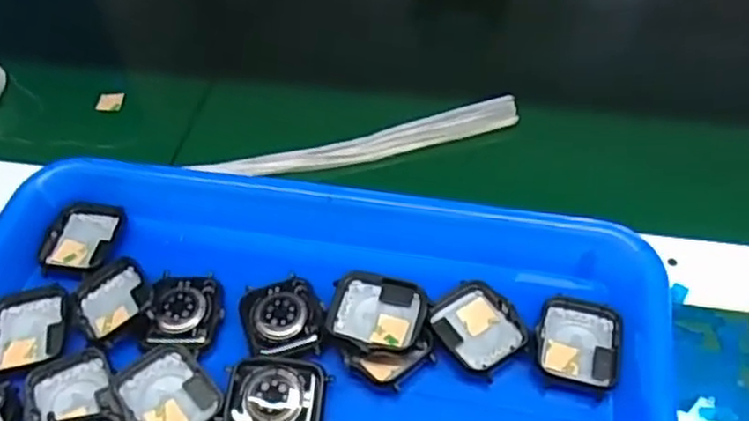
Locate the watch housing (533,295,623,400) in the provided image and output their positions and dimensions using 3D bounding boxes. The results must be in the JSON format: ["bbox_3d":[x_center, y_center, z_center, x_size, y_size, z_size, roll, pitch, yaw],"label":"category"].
[{"bbox_3d":[0.094,0.061,0.324,0.038,0.008,0.045,9,52,12],"label":"watch housing"}]

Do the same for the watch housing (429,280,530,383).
[{"bbox_3d":[0.050,0.056,0.330,0.037,0.008,0.041,-33,56,-20],"label":"watch housing"}]

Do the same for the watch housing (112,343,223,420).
[{"bbox_3d":[-0.093,0.081,0.312,0.038,0.016,0.036,35,62,28],"label":"watch housing"}]

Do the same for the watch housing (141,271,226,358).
[{"bbox_3d":[-0.091,0.048,0.336,0.033,0.010,0.041,-1,51,4],"label":"watch housing"}]

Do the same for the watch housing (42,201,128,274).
[{"bbox_3d":[-0.155,0.015,0.378,0.035,0.014,0.043,3,52,7],"label":"watch housing"}]

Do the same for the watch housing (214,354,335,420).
[{"bbox_3d":[-0.044,0.081,0.307,0.045,0.008,0.036,5,52,9],"label":"watch housing"}]

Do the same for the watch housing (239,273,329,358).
[{"bbox_3d":[-0.043,0.051,0.335,0.037,0.005,0.040,-18,52,-9],"label":"watch housing"}]

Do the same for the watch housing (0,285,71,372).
[{"bbox_3d":[-0.166,0.055,0.340,0.038,0.009,0.042,-12,51,-5],"label":"watch housing"}]

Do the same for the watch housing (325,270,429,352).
[{"bbox_3d":[0.001,0.048,0.330,0.044,0.008,0.037,7,52,11],"label":"watch housing"}]

